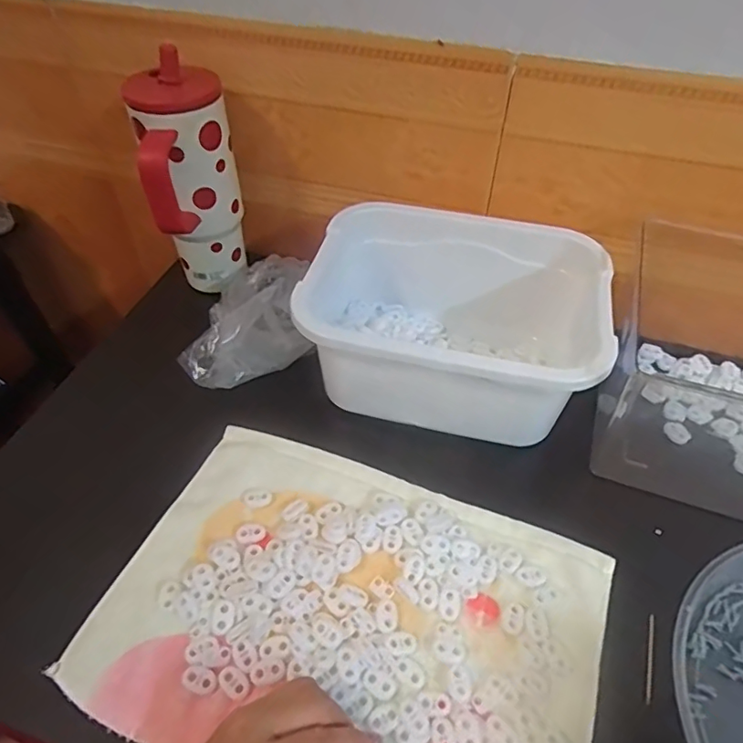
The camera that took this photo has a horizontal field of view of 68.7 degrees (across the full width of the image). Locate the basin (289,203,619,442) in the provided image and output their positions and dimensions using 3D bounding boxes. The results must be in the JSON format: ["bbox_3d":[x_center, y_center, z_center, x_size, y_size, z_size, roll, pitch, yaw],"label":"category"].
[{"bbox_3d":[0.070,-0.041,0.492,0.246,0.115,0.193,10,50,8],"label":"basin"}]

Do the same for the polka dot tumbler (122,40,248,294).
[{"bbox_3d":[-0.172,-0.174,0.530,0.092,0.207,0.097,0,49,0],"label":"polka dot tumbler"}]

